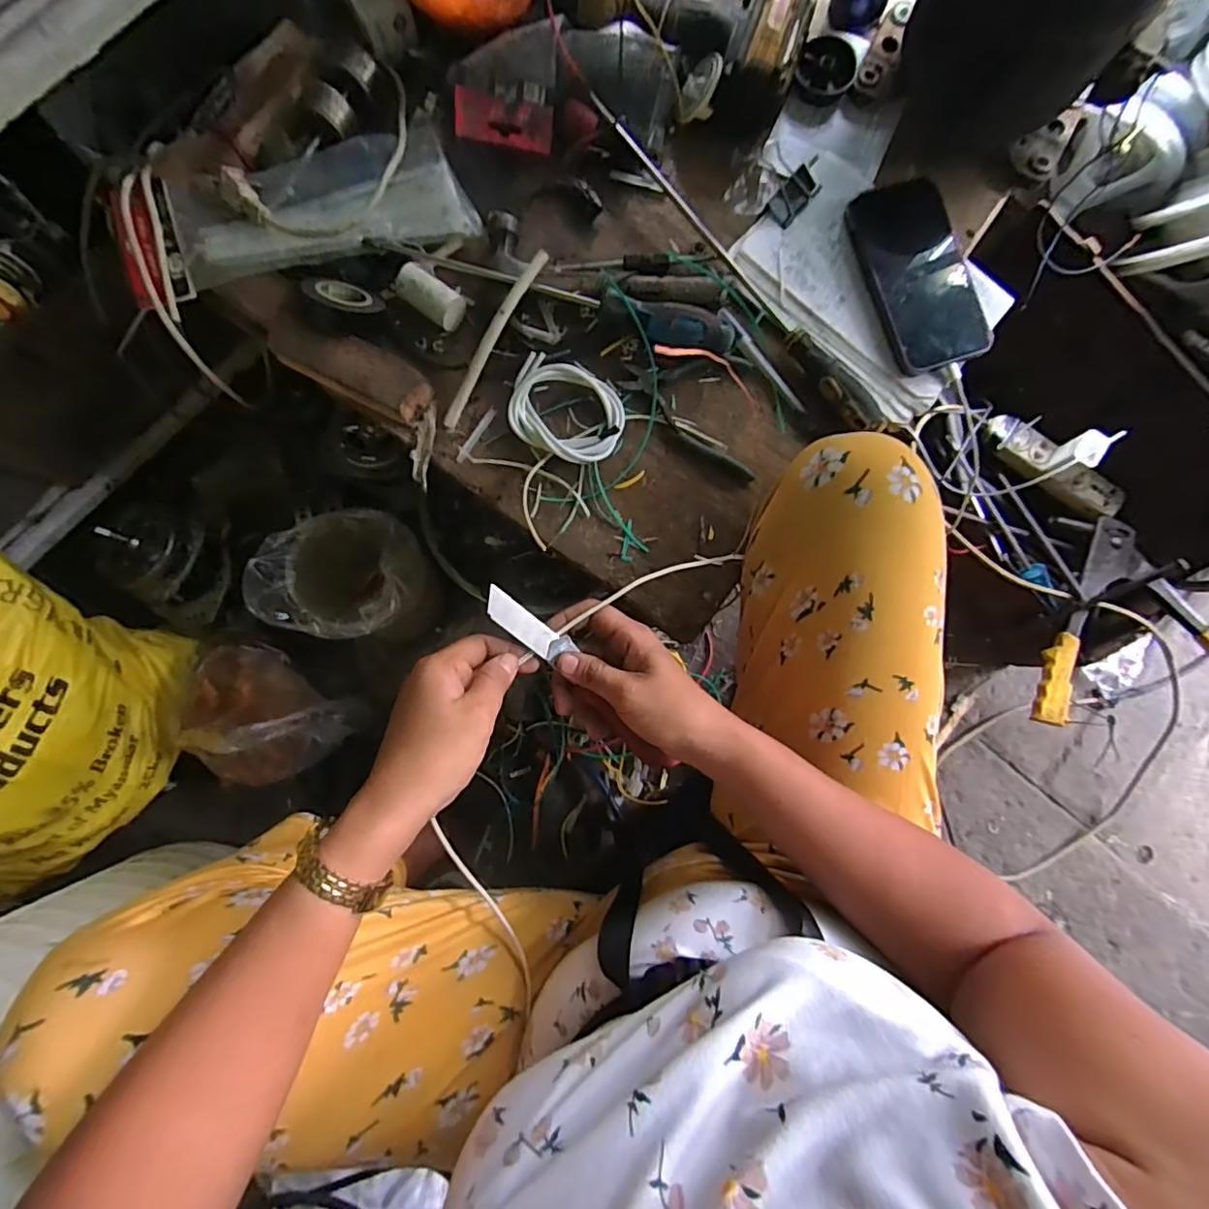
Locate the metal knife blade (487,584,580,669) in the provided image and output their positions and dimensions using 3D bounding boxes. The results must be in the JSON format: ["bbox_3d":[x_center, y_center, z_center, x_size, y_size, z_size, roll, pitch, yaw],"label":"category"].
[{"bbox_3d":[-0.050,0.015,0.370,0.069,0.006,0.019,39,84,-25],"label":"metal knife blade"}]

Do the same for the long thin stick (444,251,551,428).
[{"bbox_3d":[-0.092,-0.218,0.462,0.013,0.013,0.157,32,97,2],"label":"long thin stick"}]

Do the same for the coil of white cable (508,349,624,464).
[{"bbox_3d":[-0.032,-0.161,0.474,0.097,0.015,0.076,20,84,1],"label":"coil of white cable"}]

